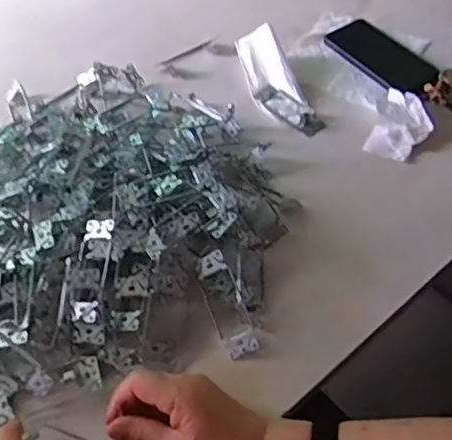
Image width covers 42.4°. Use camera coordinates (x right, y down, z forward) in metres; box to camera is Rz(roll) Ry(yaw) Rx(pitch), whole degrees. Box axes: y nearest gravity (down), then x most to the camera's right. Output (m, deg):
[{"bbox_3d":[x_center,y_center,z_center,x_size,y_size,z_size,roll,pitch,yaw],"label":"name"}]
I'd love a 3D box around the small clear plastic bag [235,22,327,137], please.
[{"bbox_3d":[0.068,-0.189,0.803,0.059,0.045,0.186,-21,69,-17],"label":"small clear plastic bag"}]

